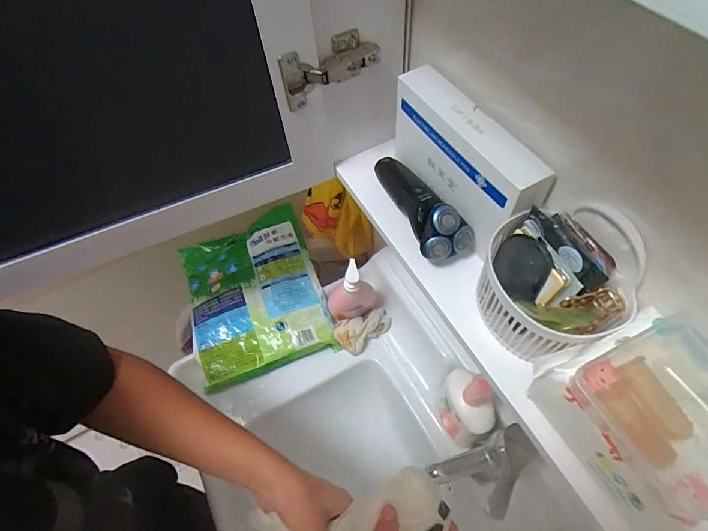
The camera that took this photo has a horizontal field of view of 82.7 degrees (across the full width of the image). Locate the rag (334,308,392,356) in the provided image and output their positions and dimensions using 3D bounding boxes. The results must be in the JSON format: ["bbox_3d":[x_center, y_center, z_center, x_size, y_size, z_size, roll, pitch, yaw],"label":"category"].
[{"bbox_3d":[0.020,0.125,0.767,0.108,0.037,0.061,-19,59,-7],"label":"rag"}]

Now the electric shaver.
[{"bbox_3d":[0.076,-0.078,0.452,0.058,0.053,0.156,-18,59,-7],"label":"electric shaver"}]

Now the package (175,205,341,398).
[{"bbox_3d":[-0.202,0.050,0.808,0.252,0.057,0.322,-19,60,-8],"label":"package"}]

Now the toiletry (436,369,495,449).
[{"bbox_3d":[0.169,0.220,0.626,0.062,0.183,0.101,-27,61,-12],"label":"toiletry"}]

